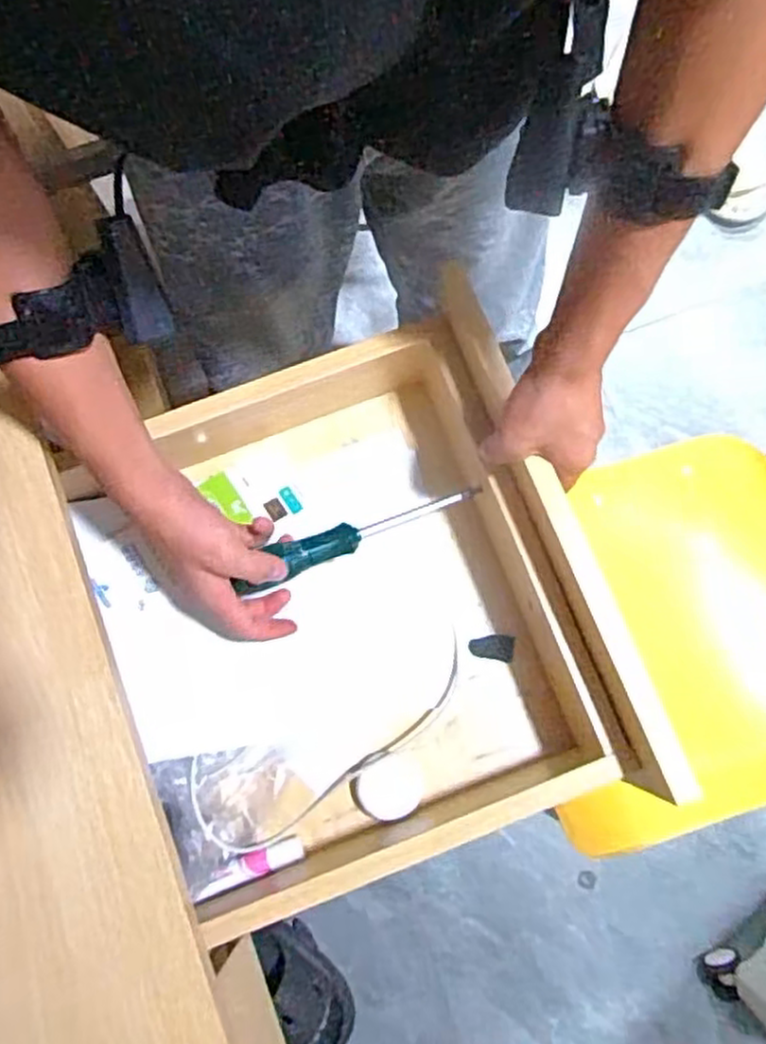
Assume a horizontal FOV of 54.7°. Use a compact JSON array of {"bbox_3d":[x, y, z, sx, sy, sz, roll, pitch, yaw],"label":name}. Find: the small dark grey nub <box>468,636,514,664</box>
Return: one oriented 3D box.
[{"bbox_3d":[0.086,0.099,0.588,0.034,0.005,0.021,9,78,3],"label":"small dark grey nub"}]

